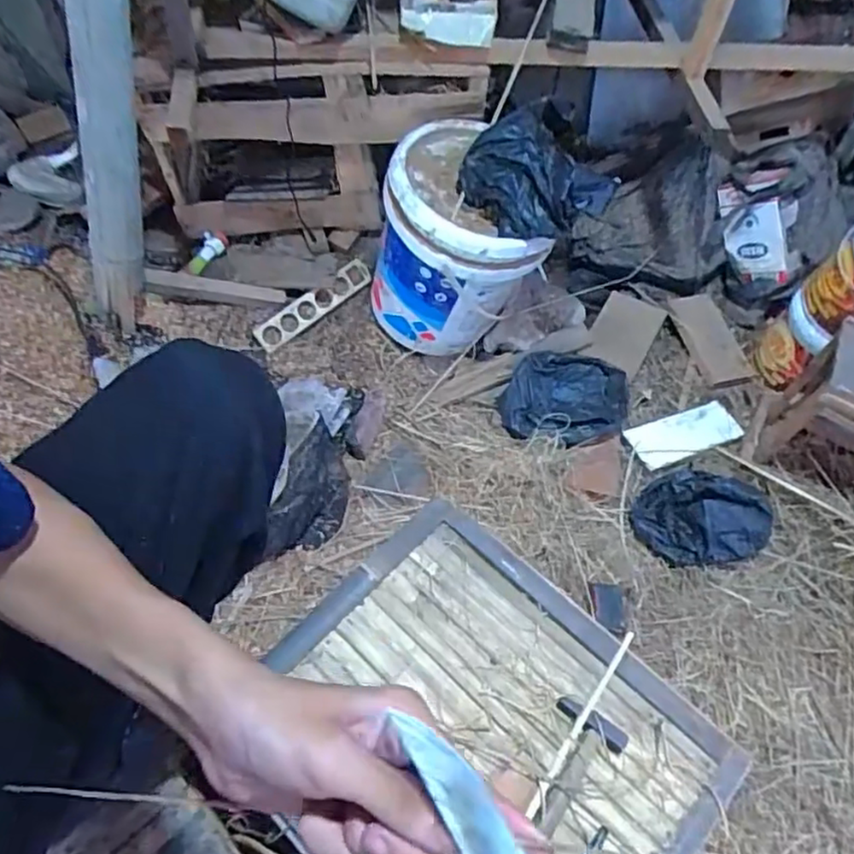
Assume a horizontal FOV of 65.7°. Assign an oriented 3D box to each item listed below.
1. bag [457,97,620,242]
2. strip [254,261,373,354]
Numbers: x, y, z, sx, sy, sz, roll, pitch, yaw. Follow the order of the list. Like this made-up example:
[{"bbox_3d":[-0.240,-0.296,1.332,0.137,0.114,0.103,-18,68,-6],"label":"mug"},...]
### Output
[{"bbox_3d":[0.166,-0.390,1.023,0.228,0.124,0.155,26,58,14],"label":"bag"},{"bbox_3d":[-0.226,-0.245,1.326,0.267,0.057,0.015,-38,23,-16],"label":"strip"}]

